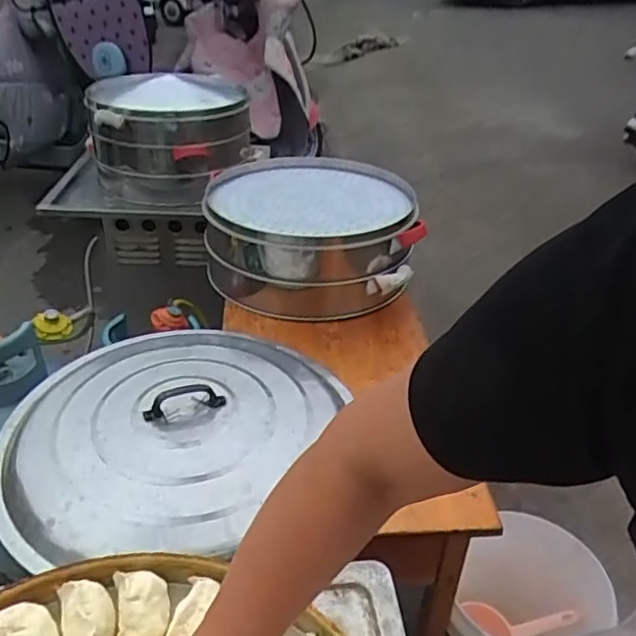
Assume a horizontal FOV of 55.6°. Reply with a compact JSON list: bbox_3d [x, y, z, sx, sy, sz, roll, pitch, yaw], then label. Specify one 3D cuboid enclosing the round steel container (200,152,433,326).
[{"bbox_3d":[-0.032,-0.192,1.375,0.427,0.203,0.434,-6,33,-9],"label":"round steel container"}]

